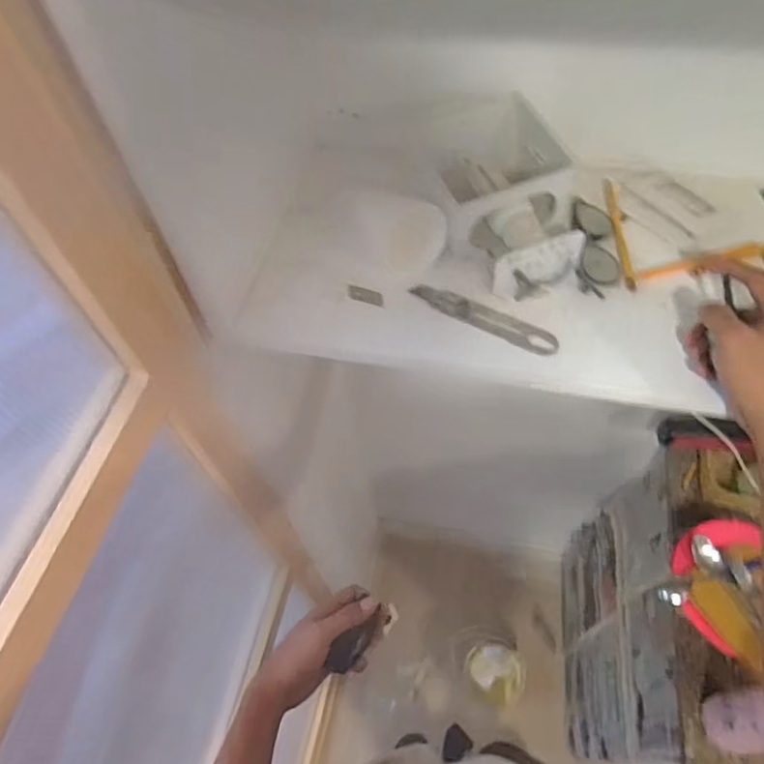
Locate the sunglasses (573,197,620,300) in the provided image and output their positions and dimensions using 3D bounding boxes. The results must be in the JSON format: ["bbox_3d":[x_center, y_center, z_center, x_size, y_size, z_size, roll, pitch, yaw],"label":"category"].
[{"bbox_3d":[0.231,-0.147,0.596,0.043,0.024,0.137,6,57,8],"label":"sunglasses"}]

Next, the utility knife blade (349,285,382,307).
[{"bbox_3d":[-0.017,-0.094,0.596,0.039,0.005,0.015,16,92,5],"label":"utility knife blade"}]

